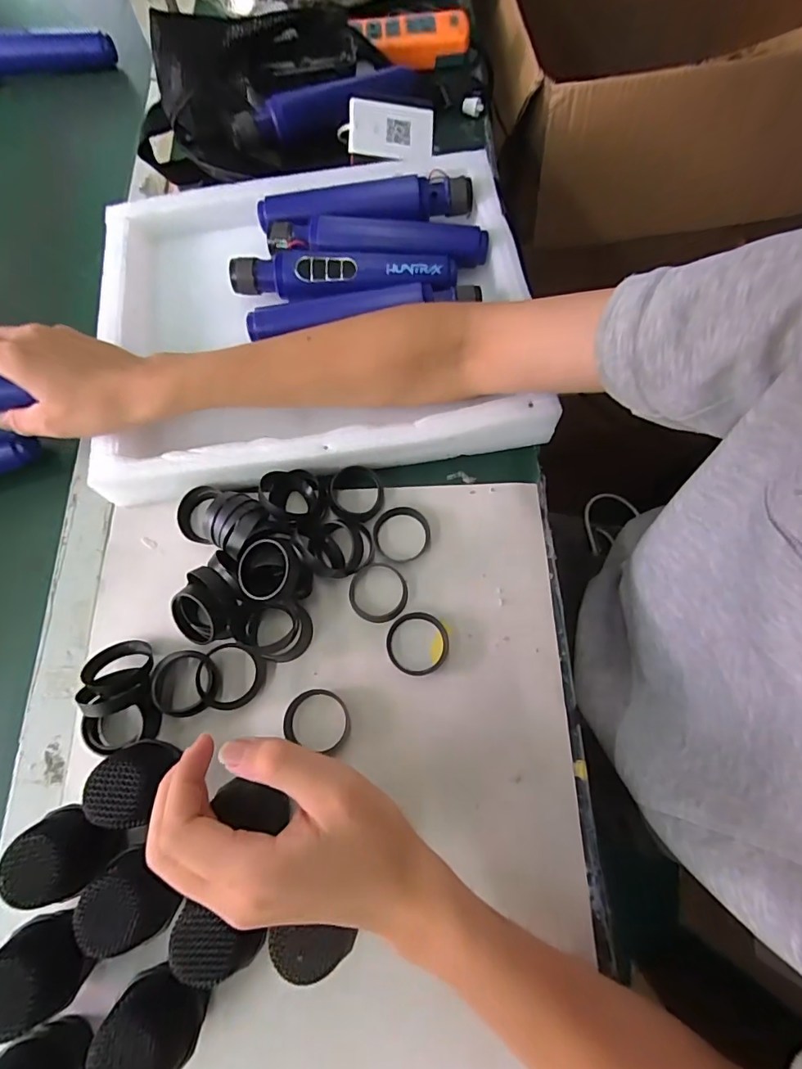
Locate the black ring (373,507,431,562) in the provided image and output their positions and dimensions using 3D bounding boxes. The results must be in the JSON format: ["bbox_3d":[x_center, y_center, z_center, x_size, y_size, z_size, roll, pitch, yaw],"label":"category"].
[{"bbox_3d":[0.001,0.000,0.371,0.044,0.008,0.044,-1,71,2],"label":"black ring"}]

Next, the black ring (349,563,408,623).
[{"bbox_3d":[-0.017,0.043,0.357,0.043,0.004,0.044,-1,71,2],"label":"black ring"}]

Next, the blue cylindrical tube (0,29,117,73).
[{"bbox_3d":[-0.441,-0.565,0.563,0.200,0.041,0.038,-7,71,0],"label":"blue cylindrical tube"}]

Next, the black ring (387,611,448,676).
[{"bbox_3d":[0.012,0.078,0.345,0.044,0.004,0.044,-1,71,2],"label":"black ring"}]

